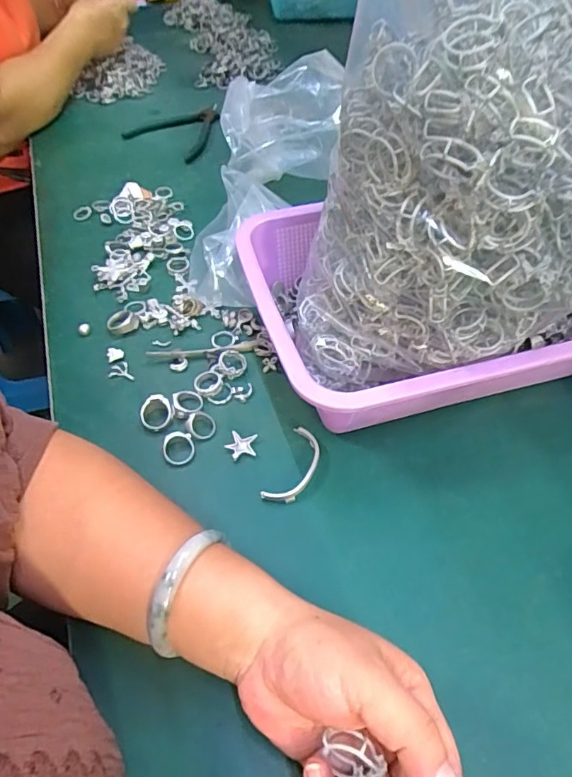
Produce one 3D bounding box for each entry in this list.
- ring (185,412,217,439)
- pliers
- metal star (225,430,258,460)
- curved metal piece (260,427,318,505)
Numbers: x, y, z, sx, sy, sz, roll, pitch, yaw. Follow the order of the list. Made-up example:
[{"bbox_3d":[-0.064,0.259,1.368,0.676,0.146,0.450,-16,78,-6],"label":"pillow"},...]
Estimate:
[{"bbox_3d":[-0.066,0.029,0.405,0.022,0.007,0.023,0,51,0],"label":"ring"},{"bbox_3d":[-0.139,-0.367,0.725,0.118,0.007,0.154,23,55,18],"label":"pliers"},{"bbox_3d":[-0.034,0.044,0.393,0.022,0.006,0.023,9,52,7],"label":"metal star"},{"bbox_3d":[0.007,0.057,0.381,0.026,0.007,0.065,20,54,16],"label":"curved metal piece"}]

